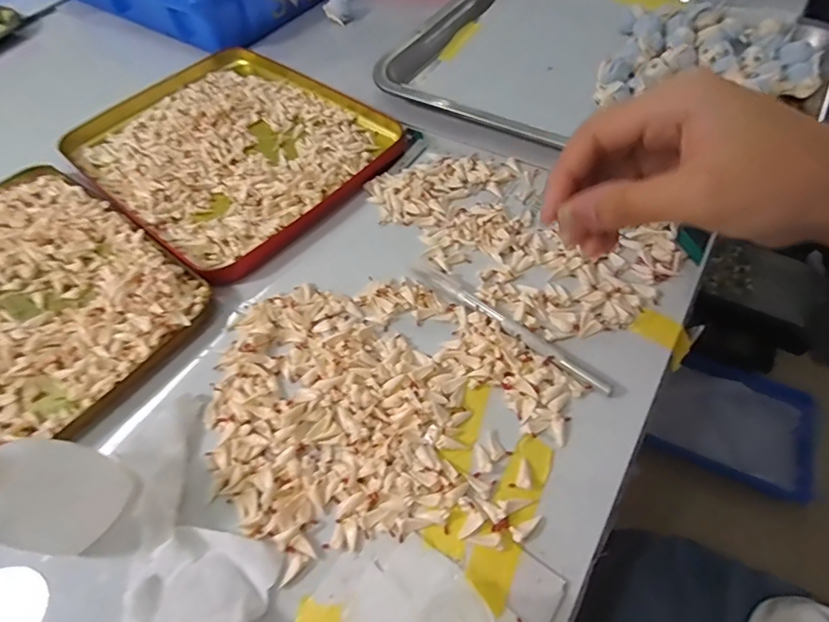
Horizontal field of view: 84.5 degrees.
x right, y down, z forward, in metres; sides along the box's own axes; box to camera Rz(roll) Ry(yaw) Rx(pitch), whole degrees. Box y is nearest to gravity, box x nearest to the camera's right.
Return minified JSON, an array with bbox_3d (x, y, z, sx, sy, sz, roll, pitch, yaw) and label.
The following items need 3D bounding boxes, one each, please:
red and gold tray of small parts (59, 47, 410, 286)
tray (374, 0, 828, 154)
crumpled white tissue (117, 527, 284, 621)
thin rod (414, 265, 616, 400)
[{"bbox_3d":[-0.158,-0.145,0.388,0.246,0.016,0.198,37,66,23],"label":"red and gold tray of small parts"},{"bbox_3d":[0.164,-0.219,0.402,0.340,0.030,0.254,30,63,20],"label":"tray"},{"bbox_3d":[-0.098,0.121,0.199,0.064,0.020,0.047,7,58,7],"label":"crumpled white tissue"},{"bbox_3d":[0.053,0.006,0.273,0.138,0.008,0.010,36,65,22],"label":"thin rod"}]

